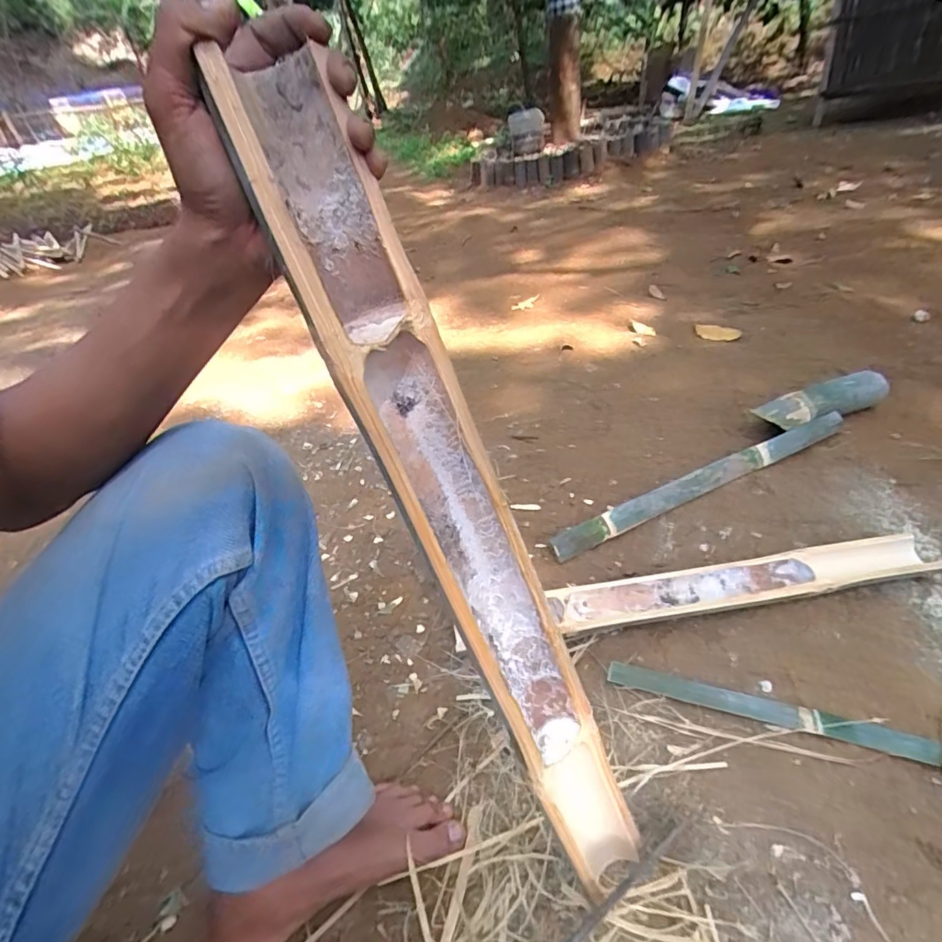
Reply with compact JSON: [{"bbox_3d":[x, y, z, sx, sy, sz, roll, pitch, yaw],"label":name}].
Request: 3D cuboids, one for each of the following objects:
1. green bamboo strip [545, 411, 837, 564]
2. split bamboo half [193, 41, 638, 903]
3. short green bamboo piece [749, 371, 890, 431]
[{"bbox_3d":[0.423,0.013,0.928,0.669,0.039,0.054,-22,39,-18],"label":"green bamboo strip"},{"bbox_3d":[0.003,0.072,0.370,0.078,0.645,0.040,-33,20,-30],"label":"split bamboo half"},{"bbox_3d":[0.709,-0.139,1.048,0.282,0.070,0.079,-18,38,-13],"label":"short green bamboo piece"}]

